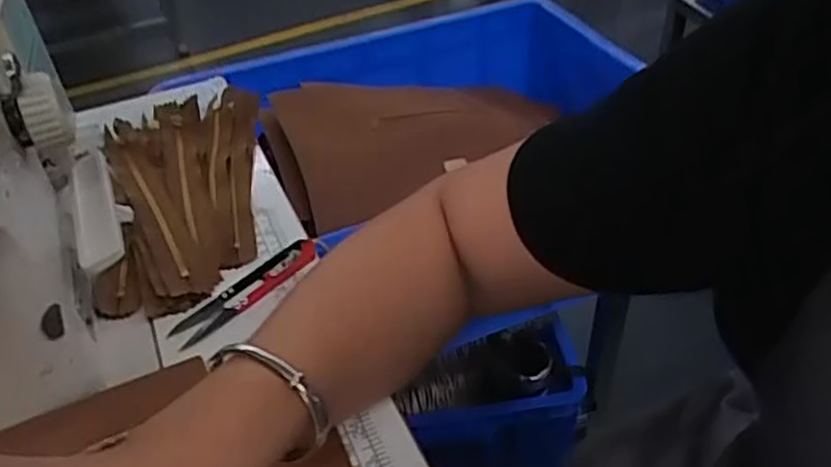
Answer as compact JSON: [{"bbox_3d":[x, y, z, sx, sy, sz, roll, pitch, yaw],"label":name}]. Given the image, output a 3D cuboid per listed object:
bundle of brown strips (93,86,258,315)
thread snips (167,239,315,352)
[{"bbox_3d":[-0.175,-0.035,0.519,0.107,0.022,0.232,-8,40,-5],"label":"bundle of brown strips"},{"bbox_3d":[-0.107,0.035,0.446,0.024,0.007,0.104,30,50,33],"label":"thread snips"}]

